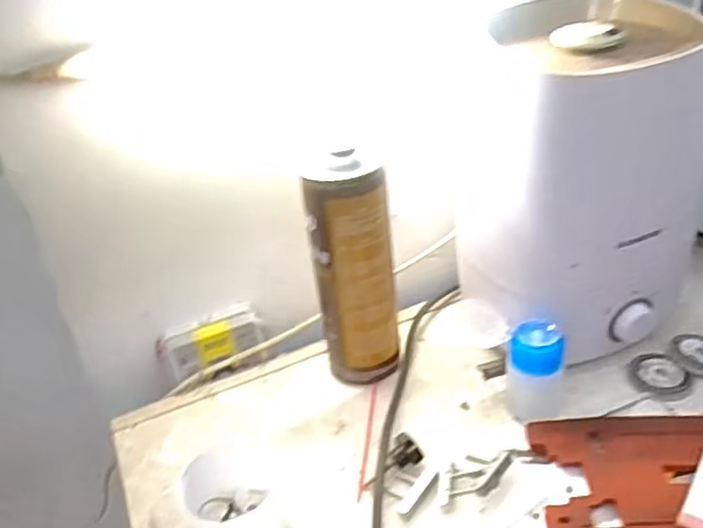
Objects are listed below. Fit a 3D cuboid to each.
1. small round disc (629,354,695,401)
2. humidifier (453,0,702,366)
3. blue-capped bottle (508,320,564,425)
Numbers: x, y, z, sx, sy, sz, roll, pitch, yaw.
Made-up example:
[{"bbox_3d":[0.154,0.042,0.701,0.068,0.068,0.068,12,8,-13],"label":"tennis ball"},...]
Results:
[{"bbox_3d":[0.254,0.091,0.531,0.047,0.009,0.049,-5,32,3],"label":"small round disc"},{"bbox_3d":[0.184,-0.061,0.523,0.174,0.254,0.149,-12,33,-9],"label":"humidifier"},{"bbox_3d":[0.141,0.083,0.495,0.041,0.076,0.033,3,33,15],"label":"blue-capped bottle"}]

